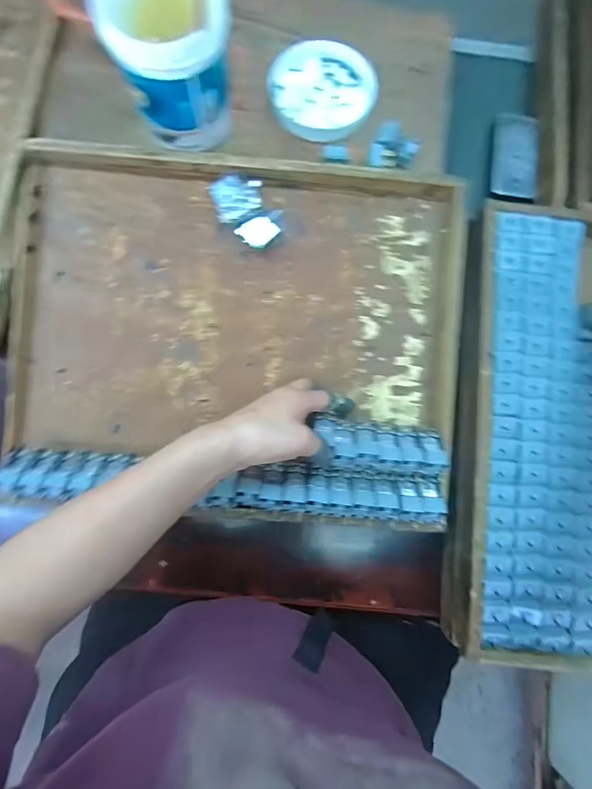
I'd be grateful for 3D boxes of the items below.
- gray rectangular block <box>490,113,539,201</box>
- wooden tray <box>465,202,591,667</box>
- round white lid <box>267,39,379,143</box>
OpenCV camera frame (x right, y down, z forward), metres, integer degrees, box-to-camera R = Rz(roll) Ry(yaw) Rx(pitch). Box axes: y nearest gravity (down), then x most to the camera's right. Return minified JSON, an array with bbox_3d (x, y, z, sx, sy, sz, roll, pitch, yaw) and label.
[{"bbox_3d":[0.292,-0.319,0.530,0.060,0.018,0.115,4,82,-1],"label":"gray rectangular block"},{"bbox_3d":[0.392,0.035,0.452,0.404,0.051,0.507,5,82,-1],"label":"wooden tray"},{"bbox_3d":[0.033,-0.382,0.494,0.125,0.016,0.121,0,82,-2],"label":"round white lid"}]

